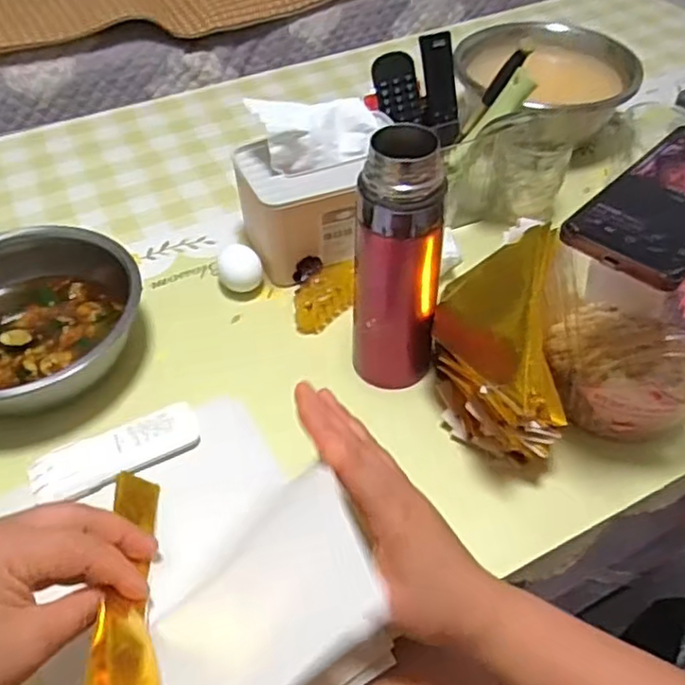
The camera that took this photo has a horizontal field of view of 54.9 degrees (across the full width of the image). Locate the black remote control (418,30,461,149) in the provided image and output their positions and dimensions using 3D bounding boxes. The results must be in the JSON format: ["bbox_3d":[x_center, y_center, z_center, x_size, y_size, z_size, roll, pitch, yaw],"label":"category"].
[{"bbox_3d":[0.104,-0.264,0.688,0.034,0.110,0.015,-13,16,-11],"label":"black remote control"}]

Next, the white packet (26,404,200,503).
[{"bbox_3d":[-0.175,0.083,0.508,0.125,0.007,0.049,-22,52,-18],"label":"white packet"}]

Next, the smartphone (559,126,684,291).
[{"bbox_3d":[0.209,-0.092,0.411,0.160,0.013,0.077,-37,58,-27],"label":"smartphone"}]

